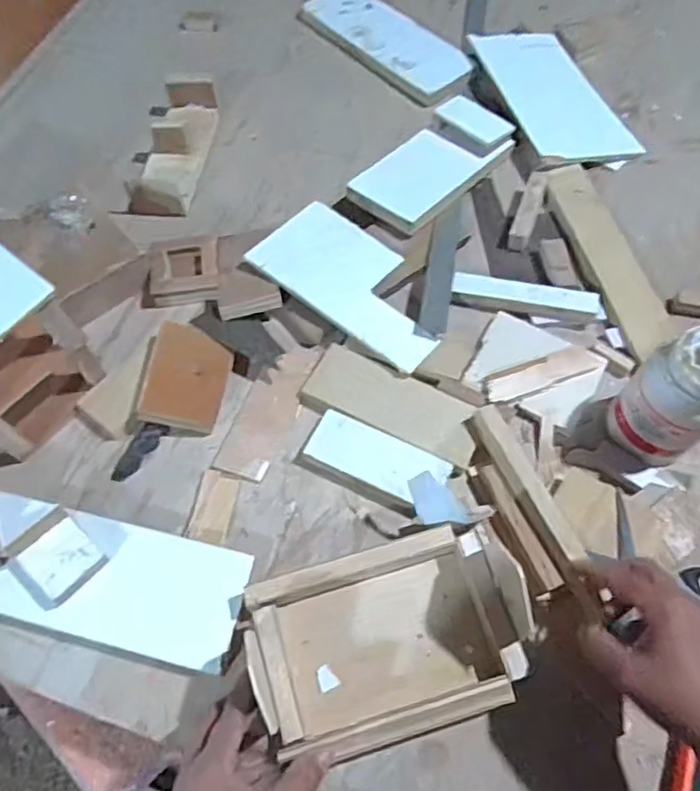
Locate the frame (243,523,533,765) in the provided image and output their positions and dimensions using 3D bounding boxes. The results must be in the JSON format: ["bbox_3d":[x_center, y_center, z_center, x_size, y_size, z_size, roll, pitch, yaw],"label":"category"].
[{"bbox_3d":[0.036,0.189,0.486,0.216,0.038,0.135,-15,62,-8],"label":"frame"}]

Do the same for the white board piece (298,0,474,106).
[{"bbox_3d":[0.051,-0.495,0.865,0.101,0.027,0.268,-34,66,-17],"label":"white board piece"}]

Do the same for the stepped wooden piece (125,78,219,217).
[{"bbox_3d":[-0.211,-0.313,0.760,0.066,0.038,0.201,7,61,4],"label":"stepped wooden piece"}]

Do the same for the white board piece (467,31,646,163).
[{"bbox_3d":[0.253,-0.385,0.788,0.122,0.014,0.254,-21,68,-8],"label":"white board piece"}]

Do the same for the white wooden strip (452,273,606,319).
[{"bbox_3d":[0.183,-0.102,0.640,0.152,0.016,0.025,11,61,6],"label":"white wooden strip"}]

